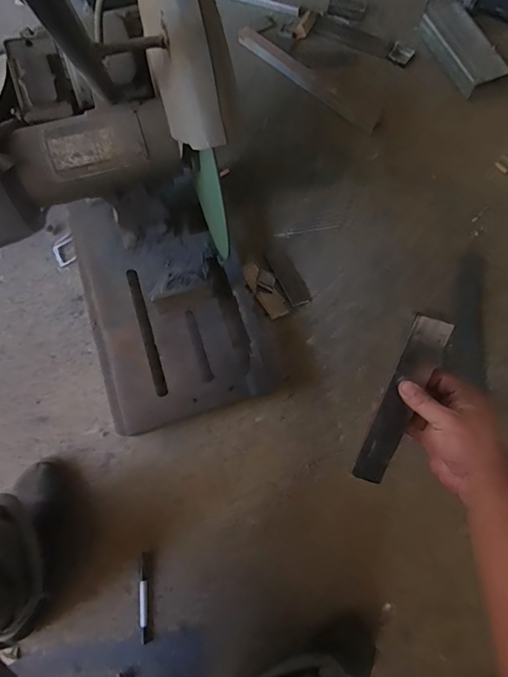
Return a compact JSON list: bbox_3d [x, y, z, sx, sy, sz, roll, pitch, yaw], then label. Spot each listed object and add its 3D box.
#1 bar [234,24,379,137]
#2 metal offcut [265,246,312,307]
[{"bbox_3d":[0.120,-0.625,1.021,0.423,0.018,0.060,43,79,13],"label":"bar"},{"bbox_3d":[0.070,-0.131,0.891,0.046,0.007,0.137,-27,74,-7],"label":"metal offcut"}]

